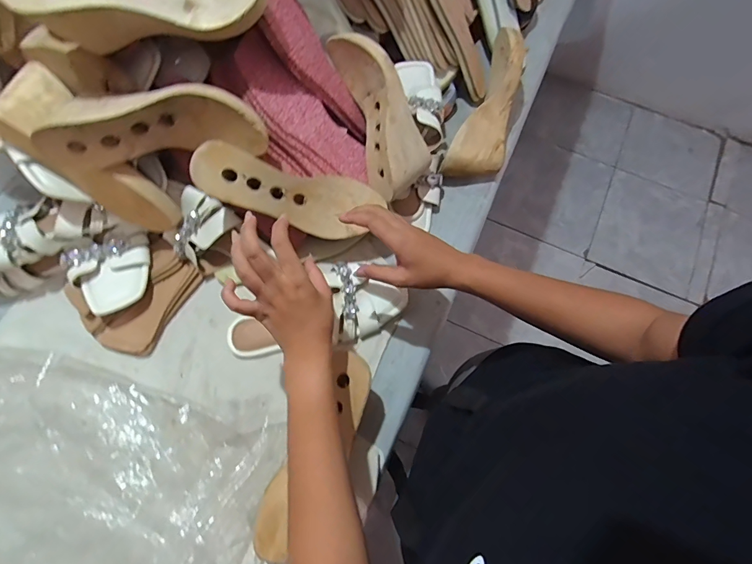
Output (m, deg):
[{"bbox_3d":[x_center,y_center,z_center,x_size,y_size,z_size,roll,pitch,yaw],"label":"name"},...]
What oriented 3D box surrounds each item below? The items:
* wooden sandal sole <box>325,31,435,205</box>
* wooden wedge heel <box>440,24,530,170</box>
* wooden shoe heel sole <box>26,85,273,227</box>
[{"bbox_3d":[0.009,-0.226,0.532,0.099,0.076,0.222,-23,91,-7],"label":"wooden sandal sole"},{"bbox_3d":[0.181,-0.261,0.604,0.082,0.091,0.235,23,74,7],"label":"wooden wedge heel"},{"bbox_3d":[-0.249,-0.158,0.473,0.222,0.140,0.097,-28,75,-8],"label":"wooden shoe heel sole"}]

